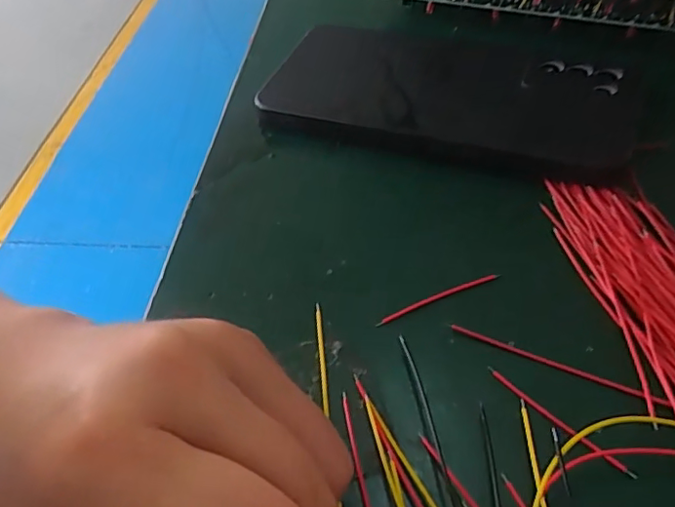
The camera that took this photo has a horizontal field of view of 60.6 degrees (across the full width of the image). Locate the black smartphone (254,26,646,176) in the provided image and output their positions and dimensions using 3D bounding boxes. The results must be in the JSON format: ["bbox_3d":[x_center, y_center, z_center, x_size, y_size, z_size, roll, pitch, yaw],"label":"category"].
[{"bbox_3d":[0.050,-0.075,0.266,0.160,0.013,0.077,16,52,17],"label":"black smartphone"}]

